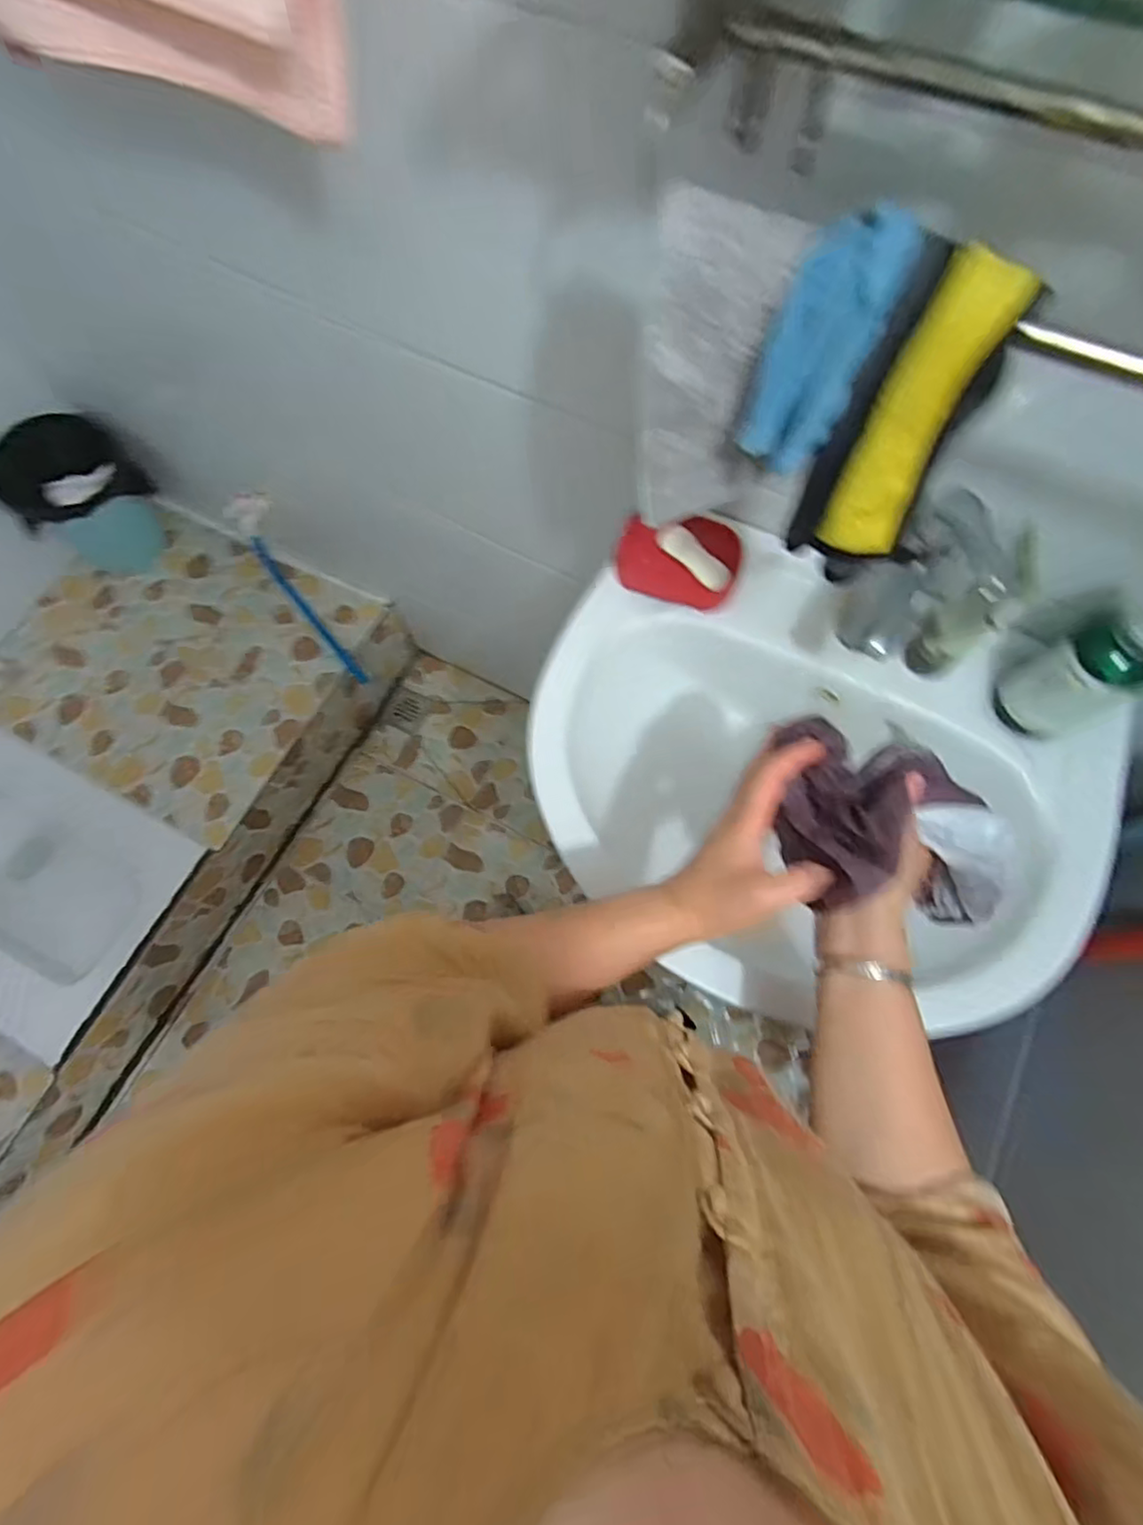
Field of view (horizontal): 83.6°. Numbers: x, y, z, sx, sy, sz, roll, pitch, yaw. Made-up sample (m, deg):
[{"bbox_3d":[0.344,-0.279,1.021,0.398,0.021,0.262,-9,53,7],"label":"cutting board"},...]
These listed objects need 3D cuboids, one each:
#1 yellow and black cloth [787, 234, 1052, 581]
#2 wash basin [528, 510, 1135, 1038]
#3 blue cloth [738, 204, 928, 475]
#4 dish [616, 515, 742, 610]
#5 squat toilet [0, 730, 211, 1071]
[{"bbox_3d":[0.180,-0.182,0.361,0.068,0.170,0.029,21,58,12],"label":"yellow and black cloth"},{"bbox_3d":[0.221,0.031,0.667,0.529,0.156,0.414,27,75,9],"label":"wash basin"},{"bbox_3d":[0.131,-0.220,0.344,0.053,0.124,0.023,36,56,11],"label":"blue cloth"},{"bbox_3d":[0.114,-0.219,0.684,0.132,0.042,0.084,12,73,4],"label":"dish"},{"bbox_3d":[-1.077,0.248,1.291,0.605,0.160,0.436,25,74,8],"label":"squat toilet"}]

